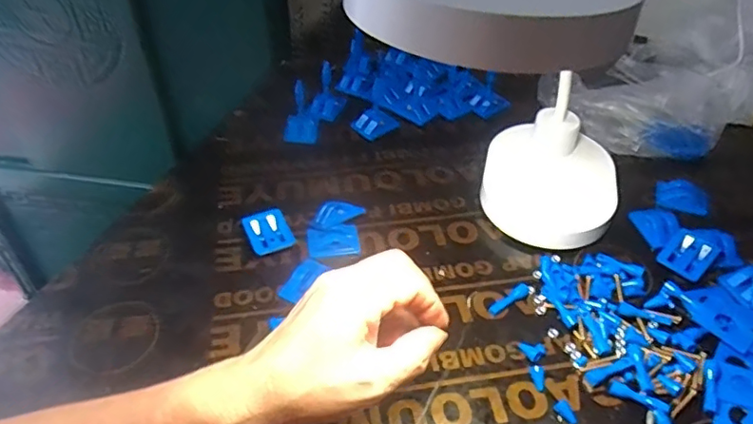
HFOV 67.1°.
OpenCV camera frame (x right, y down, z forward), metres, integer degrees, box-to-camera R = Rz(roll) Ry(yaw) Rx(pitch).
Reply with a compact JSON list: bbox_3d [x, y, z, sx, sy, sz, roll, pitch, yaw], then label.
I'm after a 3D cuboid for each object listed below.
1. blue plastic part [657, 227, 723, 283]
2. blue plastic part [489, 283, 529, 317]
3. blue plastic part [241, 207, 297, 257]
[{"bbox_3d":[0.261,0.036,0.475,0.045,0.009,0.037,-33,53,-29],"label":"blue plastic part"},{"bbox_3d":[0.105,0.070,0.446,0.040,0.004,0.010,-30,52,-27],"label":"blue plastic part"},{"bbox_3d":[-0.093,0.016,0.490,0.037,0.006,0.047,-15,48,-21],"label":"blue plastic part"}]

